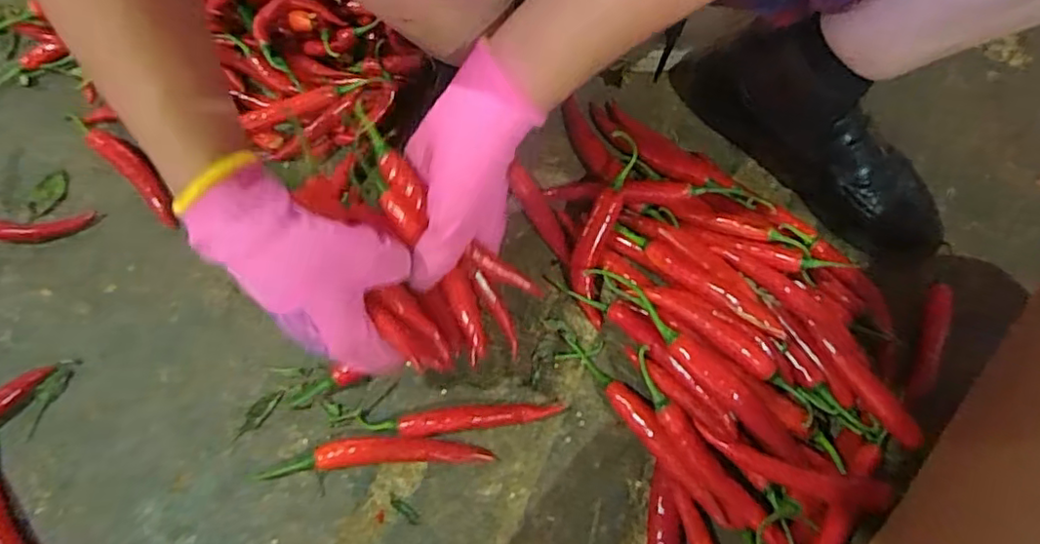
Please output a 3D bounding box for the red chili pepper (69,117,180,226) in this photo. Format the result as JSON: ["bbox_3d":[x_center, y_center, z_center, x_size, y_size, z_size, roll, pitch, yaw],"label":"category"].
[{"bbox_3d":[-0.351,-0.098,0.552,0.164,0.017,0.027,41,73,14],"label":"red chili pepper"}]

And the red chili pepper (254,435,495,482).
[{"bbox_3d":[-0.108,0.136,0.460,0.170,0.016,0.024,-3,68,-2],"label":"red chili pepper"}]

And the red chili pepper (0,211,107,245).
[{"bbox_3d":[-0.421,-0.041,0.536,0.102,0.014,0.032,3,68,0],"label":"red chili pepper"}]

